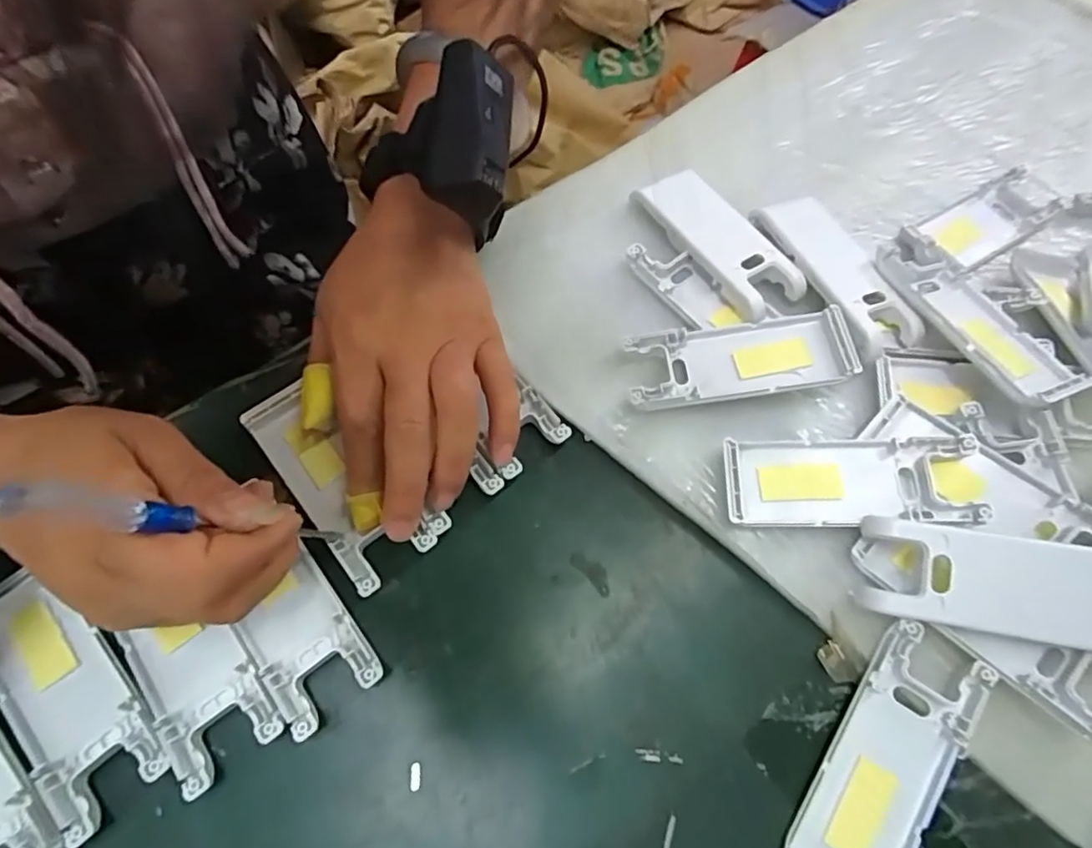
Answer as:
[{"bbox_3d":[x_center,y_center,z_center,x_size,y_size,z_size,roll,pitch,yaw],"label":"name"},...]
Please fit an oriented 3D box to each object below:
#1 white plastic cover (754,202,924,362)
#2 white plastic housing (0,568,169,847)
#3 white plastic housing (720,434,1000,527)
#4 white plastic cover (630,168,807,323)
[{"bbox_3d":[0.149,-0.081,0.303,0.039,0.007,0.099,-21,67,-11],"label":"white plastic cover"},{"bbox_3d":[-0.191,0.106,0.230,0.039,0.014,0.100,-41,72,-18],"label":"white plastic housing"},{"bbox_3d":[0.131,0.024,0.261,0.101,0.011,0.041,0,63,4],"label":"white plastic housing"},{"bbox_3d":[0.092,-0.098,0.322,0.040,0.019,0.097,-27,69,-13],"label":"white plastic cover"}]

